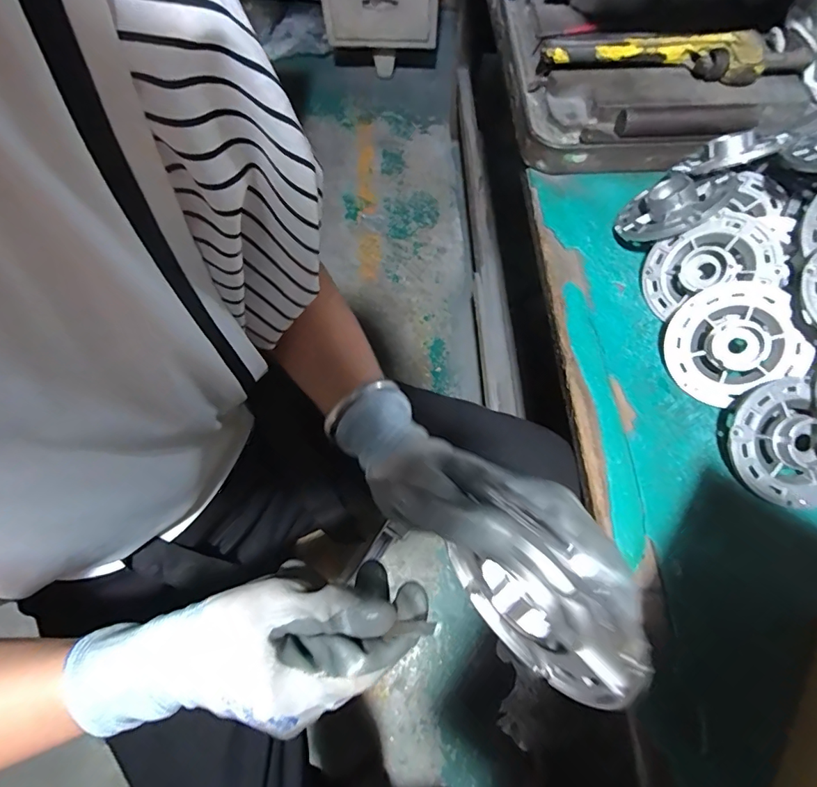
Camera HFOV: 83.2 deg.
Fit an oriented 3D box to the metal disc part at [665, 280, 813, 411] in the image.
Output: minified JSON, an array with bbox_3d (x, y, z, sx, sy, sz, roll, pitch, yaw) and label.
[{"bbox_3d":[0.290,-0.047,0.416,0.103,0.019,0.099,-30,83,23],"label":"metal disc part"}]

